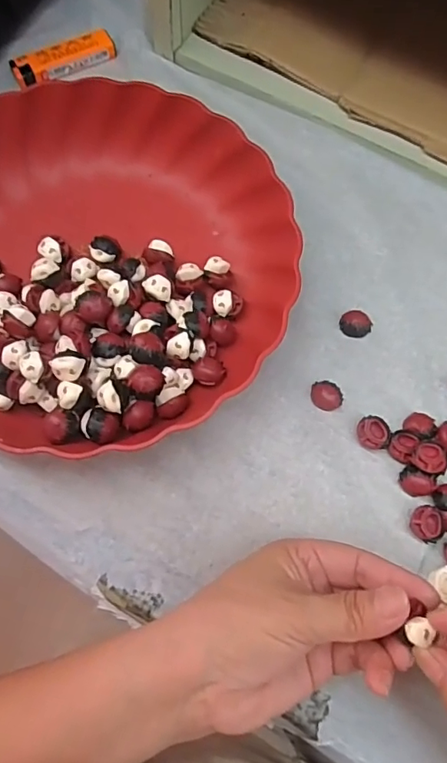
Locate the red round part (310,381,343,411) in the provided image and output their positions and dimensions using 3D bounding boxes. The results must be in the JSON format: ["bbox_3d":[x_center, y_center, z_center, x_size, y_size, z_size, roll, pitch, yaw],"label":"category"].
[{"bbox_3d":[0.065,0.008,0.320,0.019,0.007,0.019,1,71,-2],"label":"red round part"}]

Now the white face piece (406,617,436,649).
[{"bbox_3d":[0.085,0.109,0.220,0.010,0.004,0.010,1,71,-2],"label":"white face piece"}]

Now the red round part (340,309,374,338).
[{"bbox_3d":[0.088,-0.039,0.338,0.021,0.007,0.018,27,72,7],"label":"red round part"}]

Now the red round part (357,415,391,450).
[{"bbox_3d":[0.091,0.032,0.312,0.019,0.010,0.018,1,71,-2],"label":"red round part"}]

